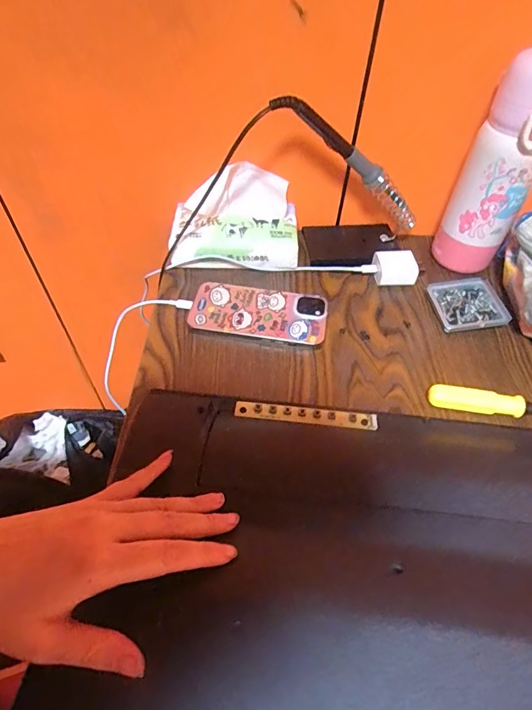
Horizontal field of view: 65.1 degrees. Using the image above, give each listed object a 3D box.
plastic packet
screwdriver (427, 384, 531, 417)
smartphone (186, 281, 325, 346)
[{"bbox_3d":[-0.039,-0.157,0.488,0.146,0.085,0.086,-4,51,-6],"label":"plastic packet"},{"bbox_3d":[0.223,0.047,0.376,0.147,0.015,0.018,10,51,5],"label":"screwdriver"},{"bbox_3d":[-0.008,-0.046,0.446,0.144,0.009,0.067,8,51,4],"label":"smartphone"}]

